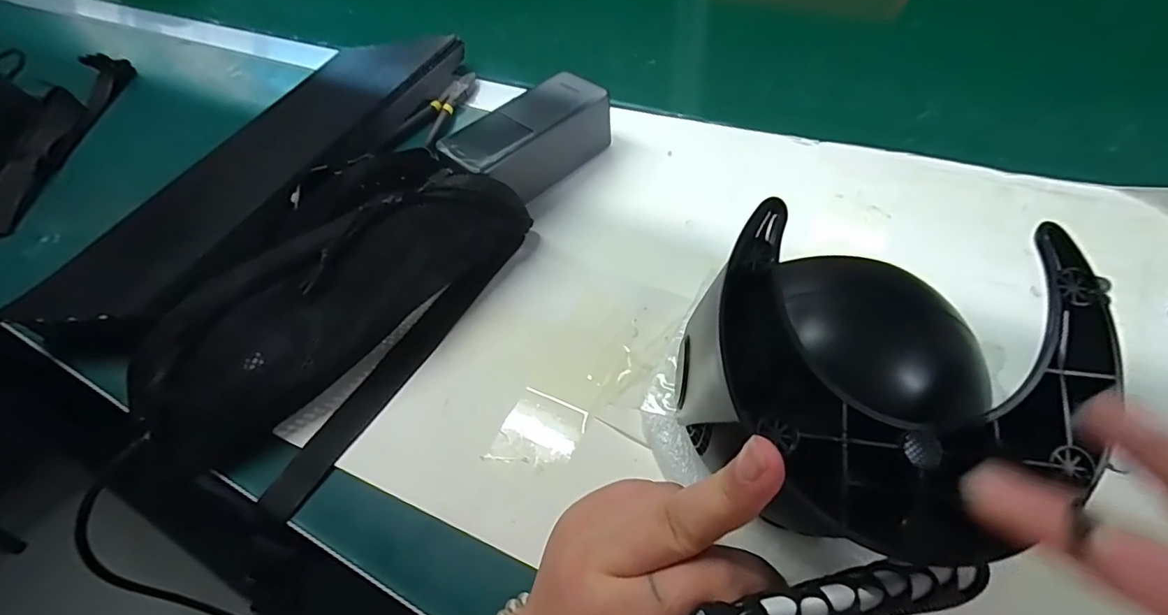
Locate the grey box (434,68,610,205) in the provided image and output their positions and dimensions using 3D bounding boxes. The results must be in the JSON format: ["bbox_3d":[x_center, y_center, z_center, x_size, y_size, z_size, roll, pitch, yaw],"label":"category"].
[{"bbox_3d":[-0.038,-0.122,0.393,0.055,0.058,0.125,36,68,27],"label":"grey box"}]

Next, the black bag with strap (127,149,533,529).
[{"bbox_3d":[-0.160,-0.004,0.327,0.133,0.051,0.249,22,62,21],"label":"black bag with strap"}]

